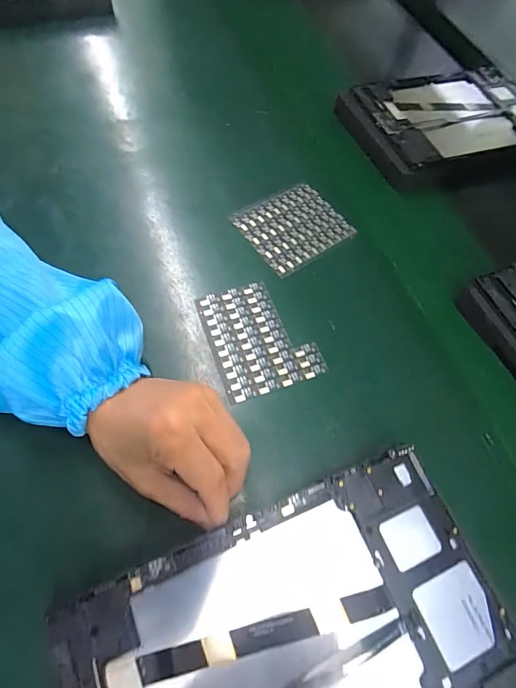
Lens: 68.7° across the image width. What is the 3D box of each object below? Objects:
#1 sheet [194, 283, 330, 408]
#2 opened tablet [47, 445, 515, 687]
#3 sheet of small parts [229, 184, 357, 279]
[{"bbox_3d":[0.000,-0.008,0.313,0.080,0.004,0.097,-17,67,-15],"label":"sheet"},{"bbox_3d":[0.021,0.169,0.203,0.238,0.010,0.147,-22,67,-13],"label":"opened tablet"},{"bbox_3d":[0.034,-0.115,0.372,0.093,0.011,0.081,-32,72,-21],"label":"sheet of small parts"}]

